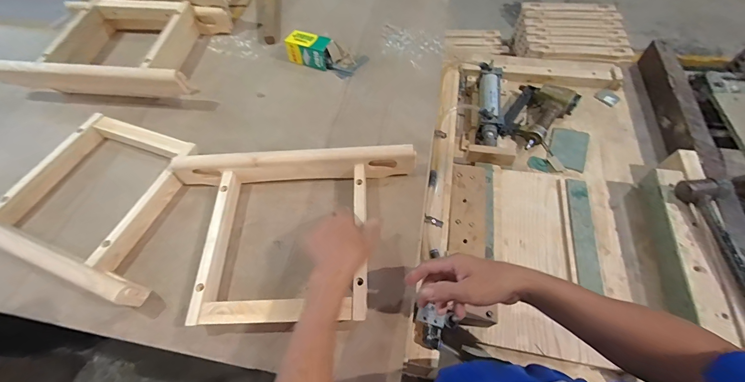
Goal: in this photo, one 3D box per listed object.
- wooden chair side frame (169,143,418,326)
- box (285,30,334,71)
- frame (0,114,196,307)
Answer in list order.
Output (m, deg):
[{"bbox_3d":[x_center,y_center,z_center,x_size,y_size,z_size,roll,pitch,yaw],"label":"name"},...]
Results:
[{"bbox_3d":[-0.164,0.066,0.584,0.498,0.070,0.330,-2,60,1],"label":"wooden chair side frame"},{"bbox_3d":[-0.171,-0.387,0.871,0.130,0.062,0.066,23,64,14],"label":"box"},{"bbox_3d":[-0.550,-0.003,0.643,0.442,0.076,0.321,17,63,12],"label":"frame"}]

